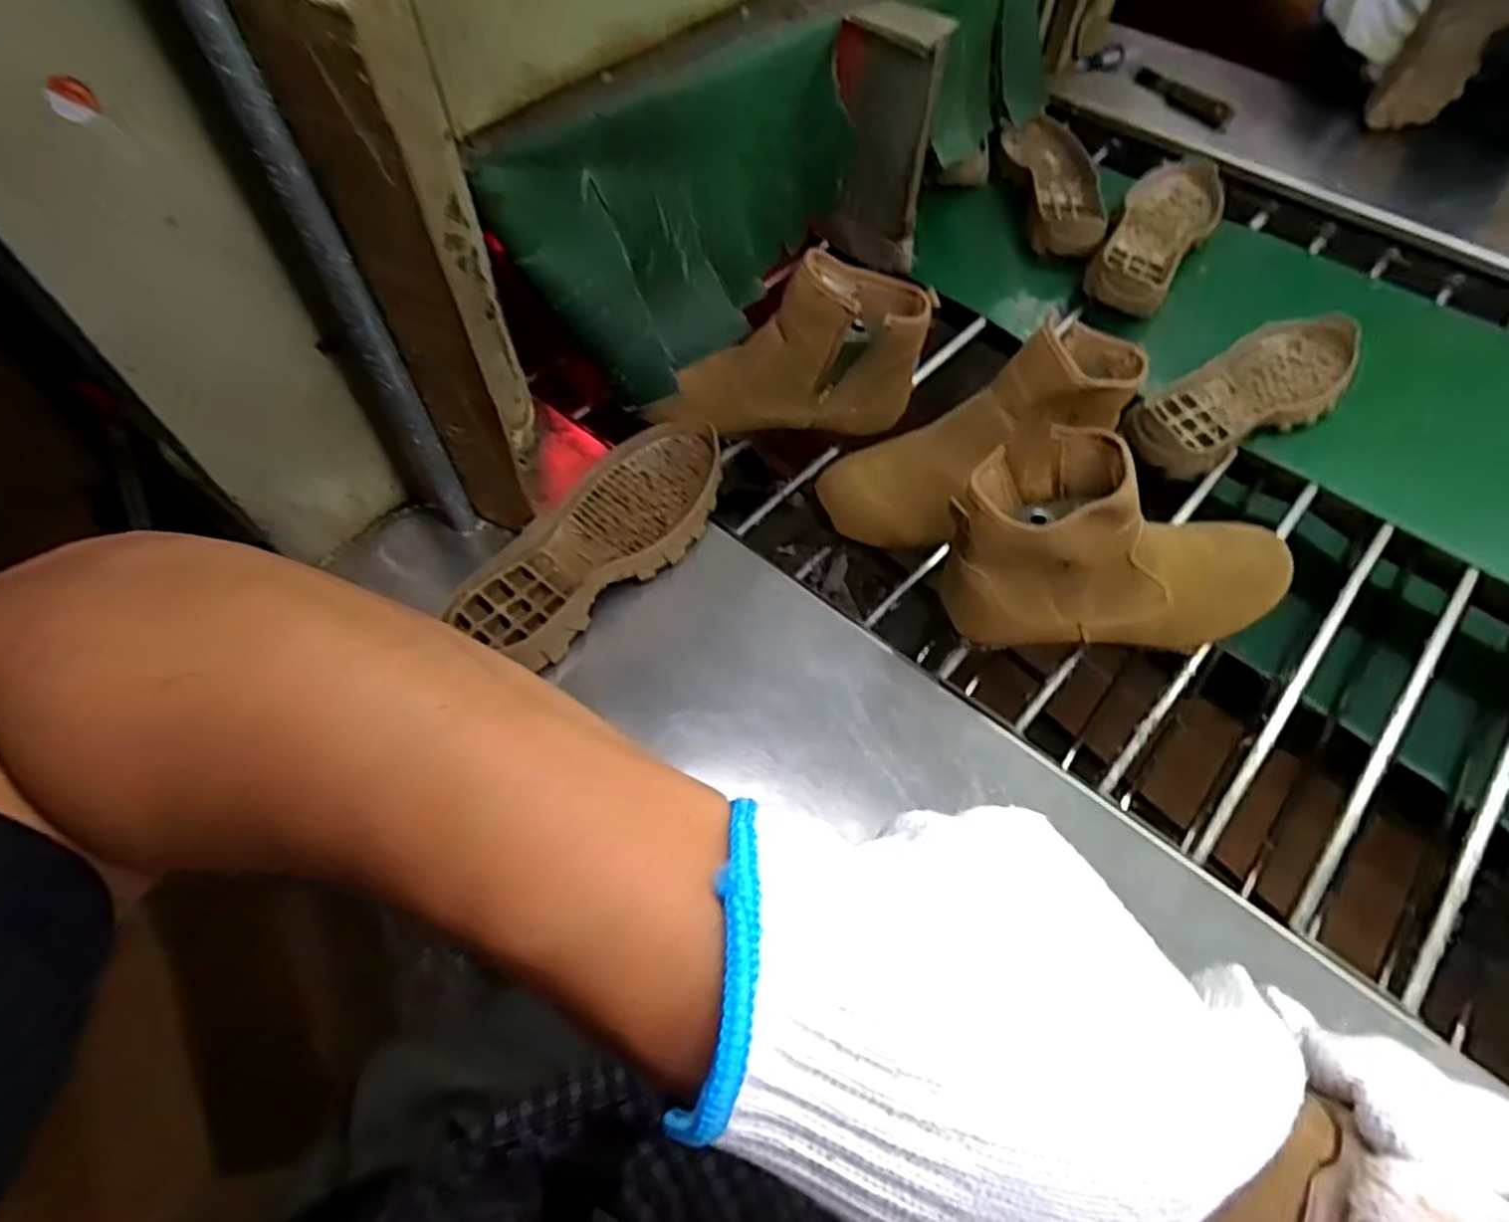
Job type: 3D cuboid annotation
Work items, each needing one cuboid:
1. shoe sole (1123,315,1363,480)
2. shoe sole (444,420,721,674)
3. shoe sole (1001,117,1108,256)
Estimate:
[{"bbox_3d":[0.471,-0.204,0.716,0.285,0.042,0.106,-35,66,-18],"label":"shoe sole"},{"bbox_3d":[-0.113,-0.055,0.578,0.105,0.045,0.268,27,64,15],"label":"shoe sole"},{"bbox_3d":[0.349,-0.504,0.882,0.101,0.038,0.249,0,61,0],"label":"shoe sole"}]

